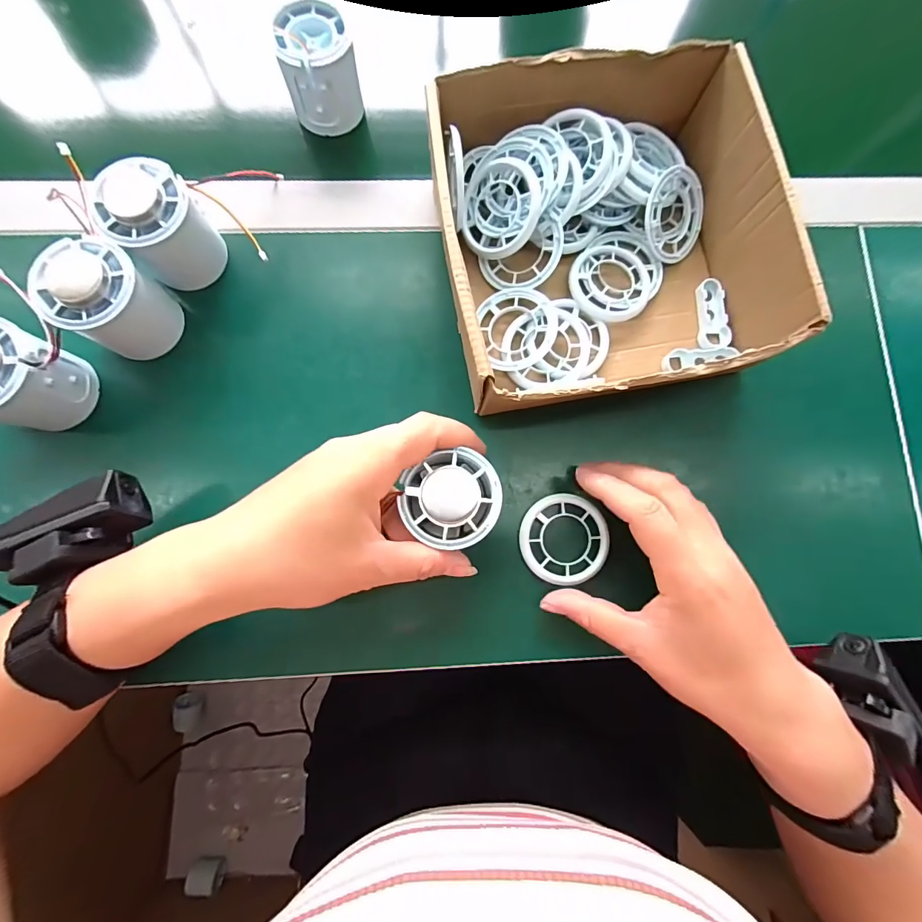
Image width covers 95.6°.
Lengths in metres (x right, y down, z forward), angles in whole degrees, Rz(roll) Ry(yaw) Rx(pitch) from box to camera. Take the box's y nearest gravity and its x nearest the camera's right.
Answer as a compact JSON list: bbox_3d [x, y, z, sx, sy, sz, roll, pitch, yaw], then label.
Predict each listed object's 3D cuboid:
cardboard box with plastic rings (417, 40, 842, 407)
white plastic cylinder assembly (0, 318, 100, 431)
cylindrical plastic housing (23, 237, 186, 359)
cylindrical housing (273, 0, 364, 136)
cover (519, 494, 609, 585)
[{"bbox_3d":[0.086,-0.137,0.269,0.193,0.075,0.205,-11,81,-3],"label":"cardboard box with plastic rings"},{"bbox_3d":[-0.260,-0.048,0.244,0.048,0.062,0.052,0,80,-2],"label":"white plastic cylinder assembly"},{"bbox_3d":[-0.210,-0.095,0.259,0.048,0.065,0.052,0,80,-2],"label":"cylindrical plastic housing"},{"bbox_3d":[-0.098,-0.273,0.301,0.048,0.061,0.051,0,80,-2],"label":"cylindrical housing"},{"bbox_3d":[0.067,0.050,0.270,0.056,0.006,0.056,29,81,3],"label":"cover"}]

